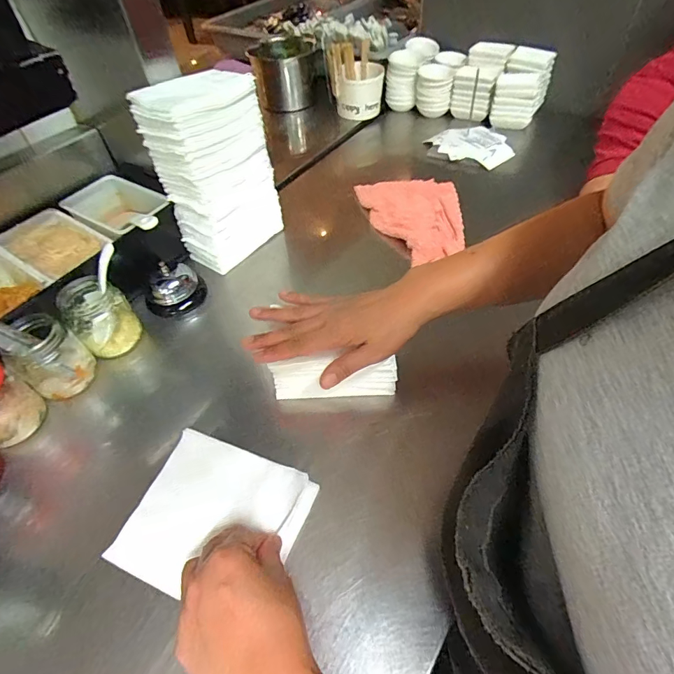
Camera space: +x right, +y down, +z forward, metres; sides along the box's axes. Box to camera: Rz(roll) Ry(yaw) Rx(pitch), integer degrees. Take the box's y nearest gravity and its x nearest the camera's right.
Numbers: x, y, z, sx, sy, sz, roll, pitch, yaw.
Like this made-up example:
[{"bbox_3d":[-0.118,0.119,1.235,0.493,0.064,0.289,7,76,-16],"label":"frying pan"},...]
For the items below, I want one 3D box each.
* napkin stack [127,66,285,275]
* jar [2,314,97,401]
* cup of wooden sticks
[{"bbox_3d":[-0.160,-0.221,0.560,0.095,0.213,0.135,25,56,19],"label":"napkin stack"},{"bbox_3d":[-0.322,0.022,0.467,0.063,0.077,0.067,34,60,25],"label":"jar"},{"bbox_3d":[0.038,-0.545,0.884,0.110,0.106,0.120,-2,50,2],"label":"cup of wooden sticks"}]

